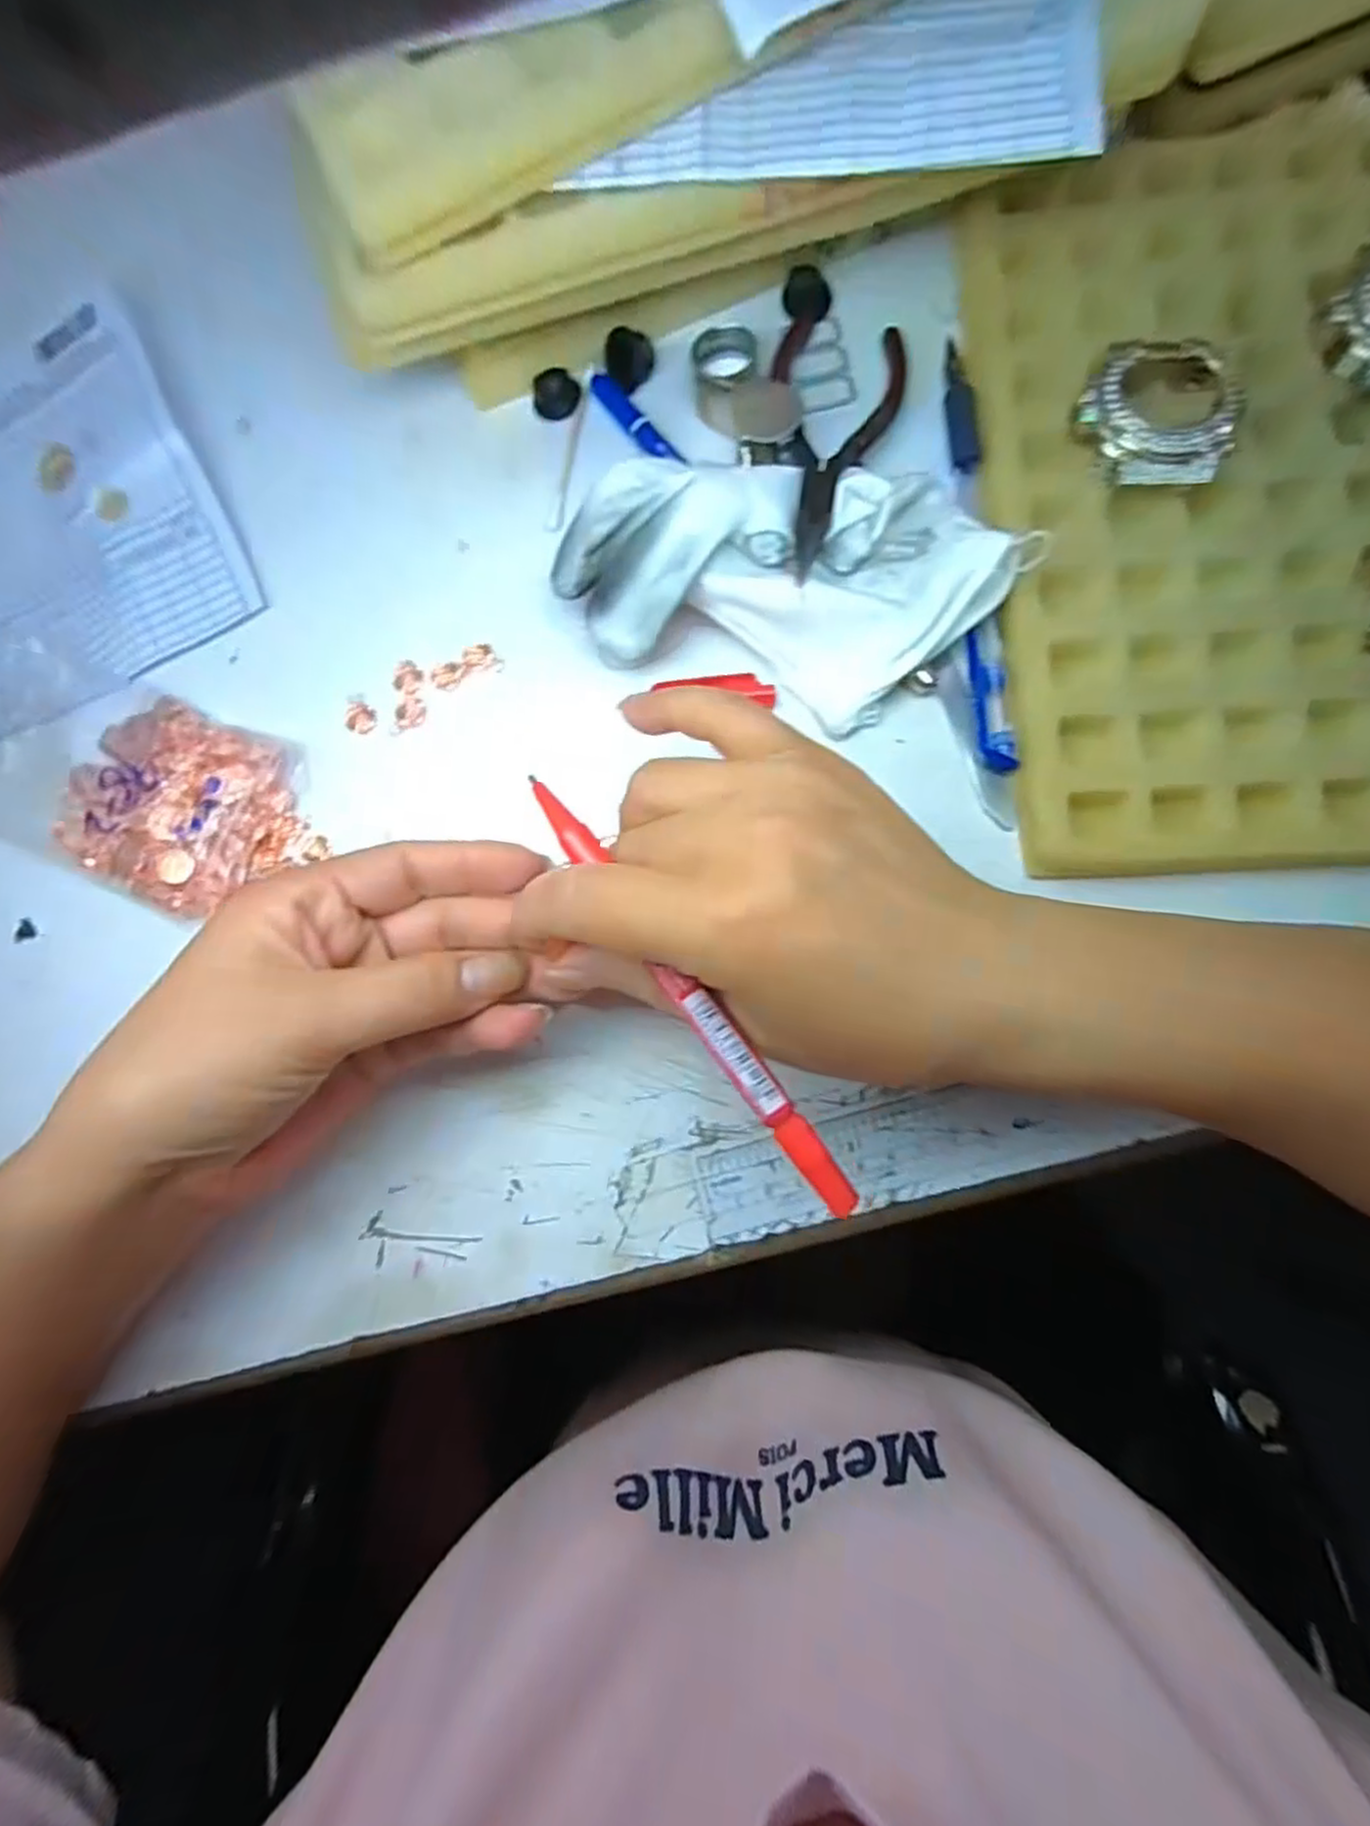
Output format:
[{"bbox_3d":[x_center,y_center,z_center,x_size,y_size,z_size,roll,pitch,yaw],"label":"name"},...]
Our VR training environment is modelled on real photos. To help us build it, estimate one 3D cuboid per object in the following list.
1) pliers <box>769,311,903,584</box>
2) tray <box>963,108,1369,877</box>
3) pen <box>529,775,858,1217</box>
[{"bbox_3d":[0.048,-0.162,0.253,0.046,0.010,0.112,11,72,6],"label":"pliers"},{"bbox_3d":[0.226,-0.143,0.231,0.243,0.022,0.253,-3,83,4],"label":"tray"},{"bbox_3d":[-0.001,0.017,0.183,0.008,0.005,0.131,-37,77,0],"label":"pen"}]

